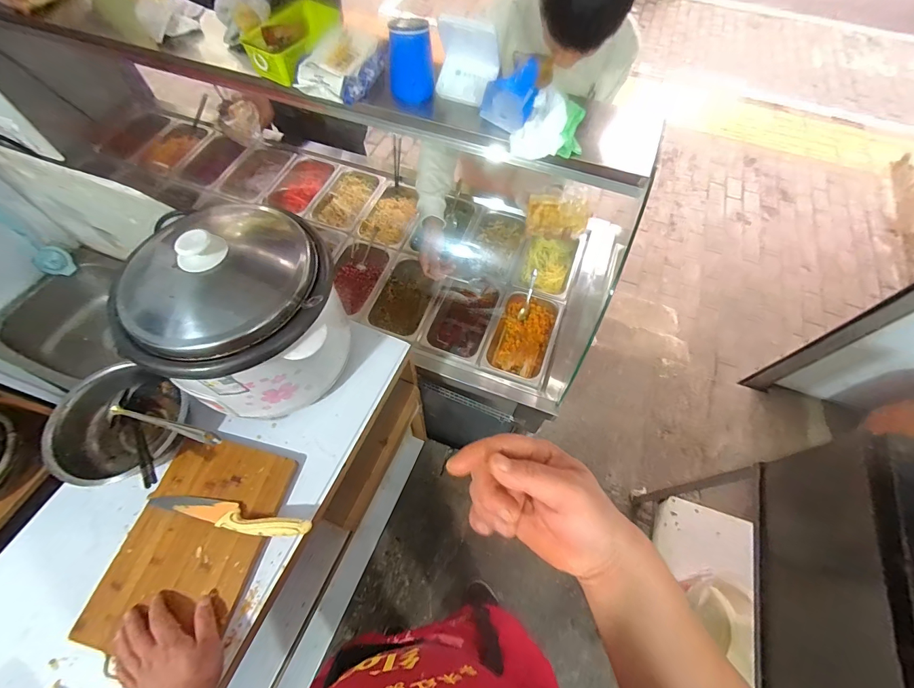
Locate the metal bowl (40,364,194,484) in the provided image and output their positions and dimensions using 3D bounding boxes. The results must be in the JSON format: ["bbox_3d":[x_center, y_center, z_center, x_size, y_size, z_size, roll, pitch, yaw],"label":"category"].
[{"bbox_3d":[-0.547,0.143,0.651,0.195,0.102,0.185,1,63,-2],"label":"metal bowl"}]

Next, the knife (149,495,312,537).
[{"bbox_3d":[-0.347,0.264,0.600,0.253,0.025,0.035,11,63,3],"label":"knife"}]

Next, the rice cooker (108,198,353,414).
[{"bbox_3d":[-0.328,-0.048,0.622,0.283,0.254,0.263,-30,68,-16],"label":"rice cooker"}]

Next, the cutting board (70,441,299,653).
[{"bbox_3d":[-0.393,0.298,0.589,0.195,0.024,0.288,14,63,5],"label":"cutting board"}]

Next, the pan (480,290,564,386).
[{"bbox_3d":[0.173,-0.014,1.055,0.159,0.077,0.258,20,64,8],"label":"pan"}]

